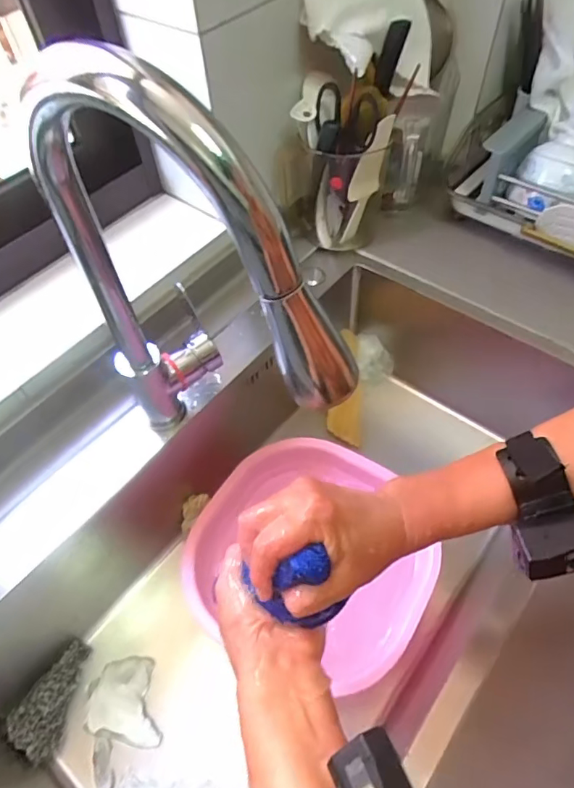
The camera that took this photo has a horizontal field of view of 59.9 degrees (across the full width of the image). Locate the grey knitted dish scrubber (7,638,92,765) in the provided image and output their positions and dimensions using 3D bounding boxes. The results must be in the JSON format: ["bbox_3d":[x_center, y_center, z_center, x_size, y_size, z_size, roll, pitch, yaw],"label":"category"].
[{"bbox_3d":[-0.266,0.342,0.567,0.045,0.038,0.116,10,44,10],"label":"grey knitted dish scrubber"}]

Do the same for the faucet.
[{"bbox_3d":[-0.065,-0.043,0.384,0.085,0.383,0.238,-36,61,-20],"label":"faucet"}]

